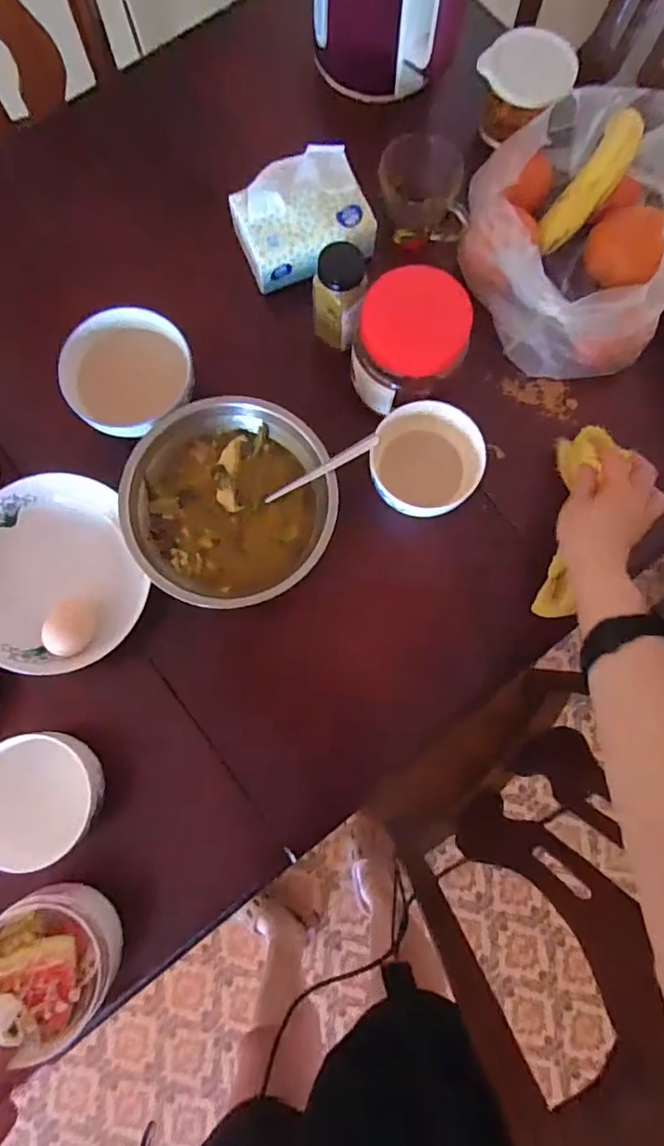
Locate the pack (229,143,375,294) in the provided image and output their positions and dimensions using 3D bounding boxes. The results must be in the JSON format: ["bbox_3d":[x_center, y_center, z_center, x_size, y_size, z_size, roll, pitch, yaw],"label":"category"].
[{"bbox_3d":[-0.031,-0.367,0.561,0.132,0.061,0.109,-25,82,-5],"label":"pack"}]

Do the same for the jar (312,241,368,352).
[{"bbox_3d":[0.006,-0.259,0.521,0.049,0.107,0.045,0,81,-1],"label":"jar"}]

